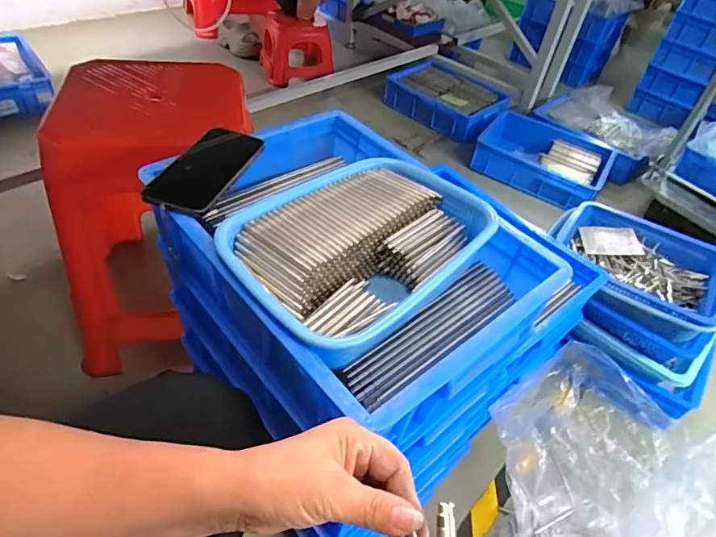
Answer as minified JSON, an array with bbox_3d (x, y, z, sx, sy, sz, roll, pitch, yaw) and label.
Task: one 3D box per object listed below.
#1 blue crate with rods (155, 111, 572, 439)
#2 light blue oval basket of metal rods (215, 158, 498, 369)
[{"bbox_3d":[-0.015,-0.020,0.554,0.300,0.121,0.390,-30,56,-33],"label":"blue crate with rods"},{"bbox_3d":[0.005,-0.026,0.525,0.294,0.070,0.207,-29,56,-33],"label":"light blue oval basket of metal rods"}]

